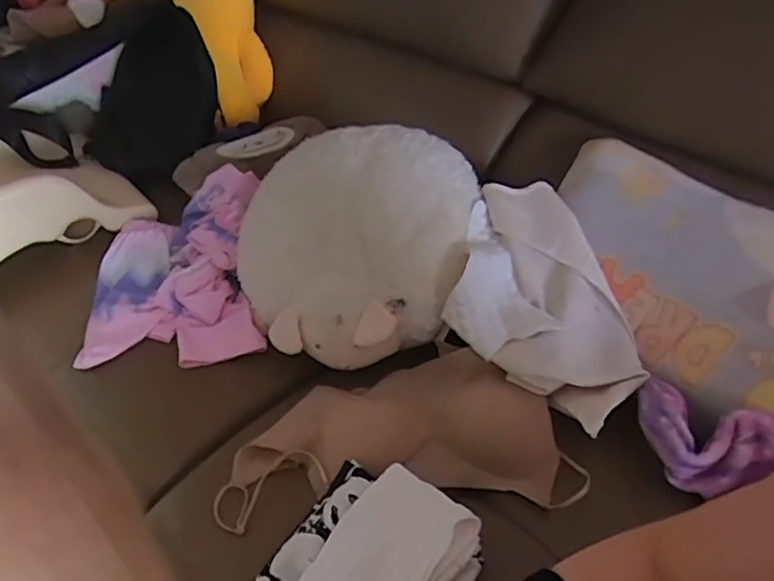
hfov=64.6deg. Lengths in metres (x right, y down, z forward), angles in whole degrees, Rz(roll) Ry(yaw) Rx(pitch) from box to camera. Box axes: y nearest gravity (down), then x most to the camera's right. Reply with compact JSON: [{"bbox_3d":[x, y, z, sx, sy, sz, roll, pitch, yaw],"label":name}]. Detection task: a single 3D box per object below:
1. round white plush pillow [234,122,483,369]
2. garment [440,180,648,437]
[{"bbox_3d":[-0.037,-0.067,0.802,0.277,0.202,0.257,-3,42,3],"label":"round white plush pillow"},{"bbox_3d":[0.164,0.000,0.725,0.189,0.051,0.337,-23,63,3],"label":"garment"}]

